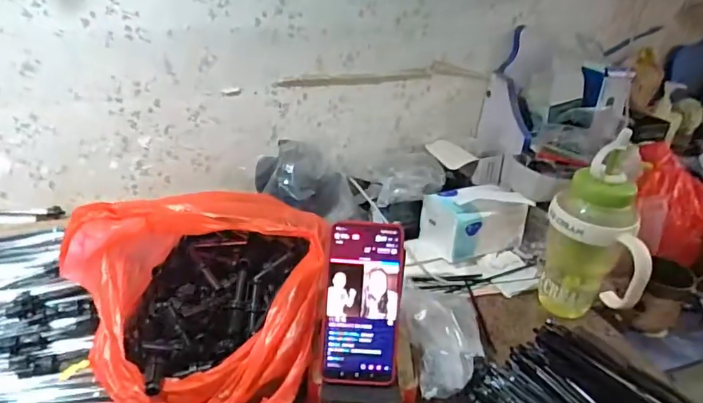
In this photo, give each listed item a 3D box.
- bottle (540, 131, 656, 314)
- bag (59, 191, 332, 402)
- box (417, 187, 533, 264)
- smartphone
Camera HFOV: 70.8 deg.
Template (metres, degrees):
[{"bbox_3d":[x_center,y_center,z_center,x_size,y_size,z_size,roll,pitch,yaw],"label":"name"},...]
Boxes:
[{"bbox_3d":[0.317,0.047,0.639,0.115,0.257,0.105,14,29,22],"label":"bottle"},{"bbox_3d":[-0.168,0.090,0.548,0.275,0.181,0.241,-1,27,-7],"label":"bag"},{"bbox_3d":[0.197,0.025,0.787,0.155,0.090,0.086,-10,29,-23],"label":"box"},{"bbox_3d":[0.012,0.104,0.505,0.077,0.163,0.006,3,-1,-2],"label":"smartphone"}]

